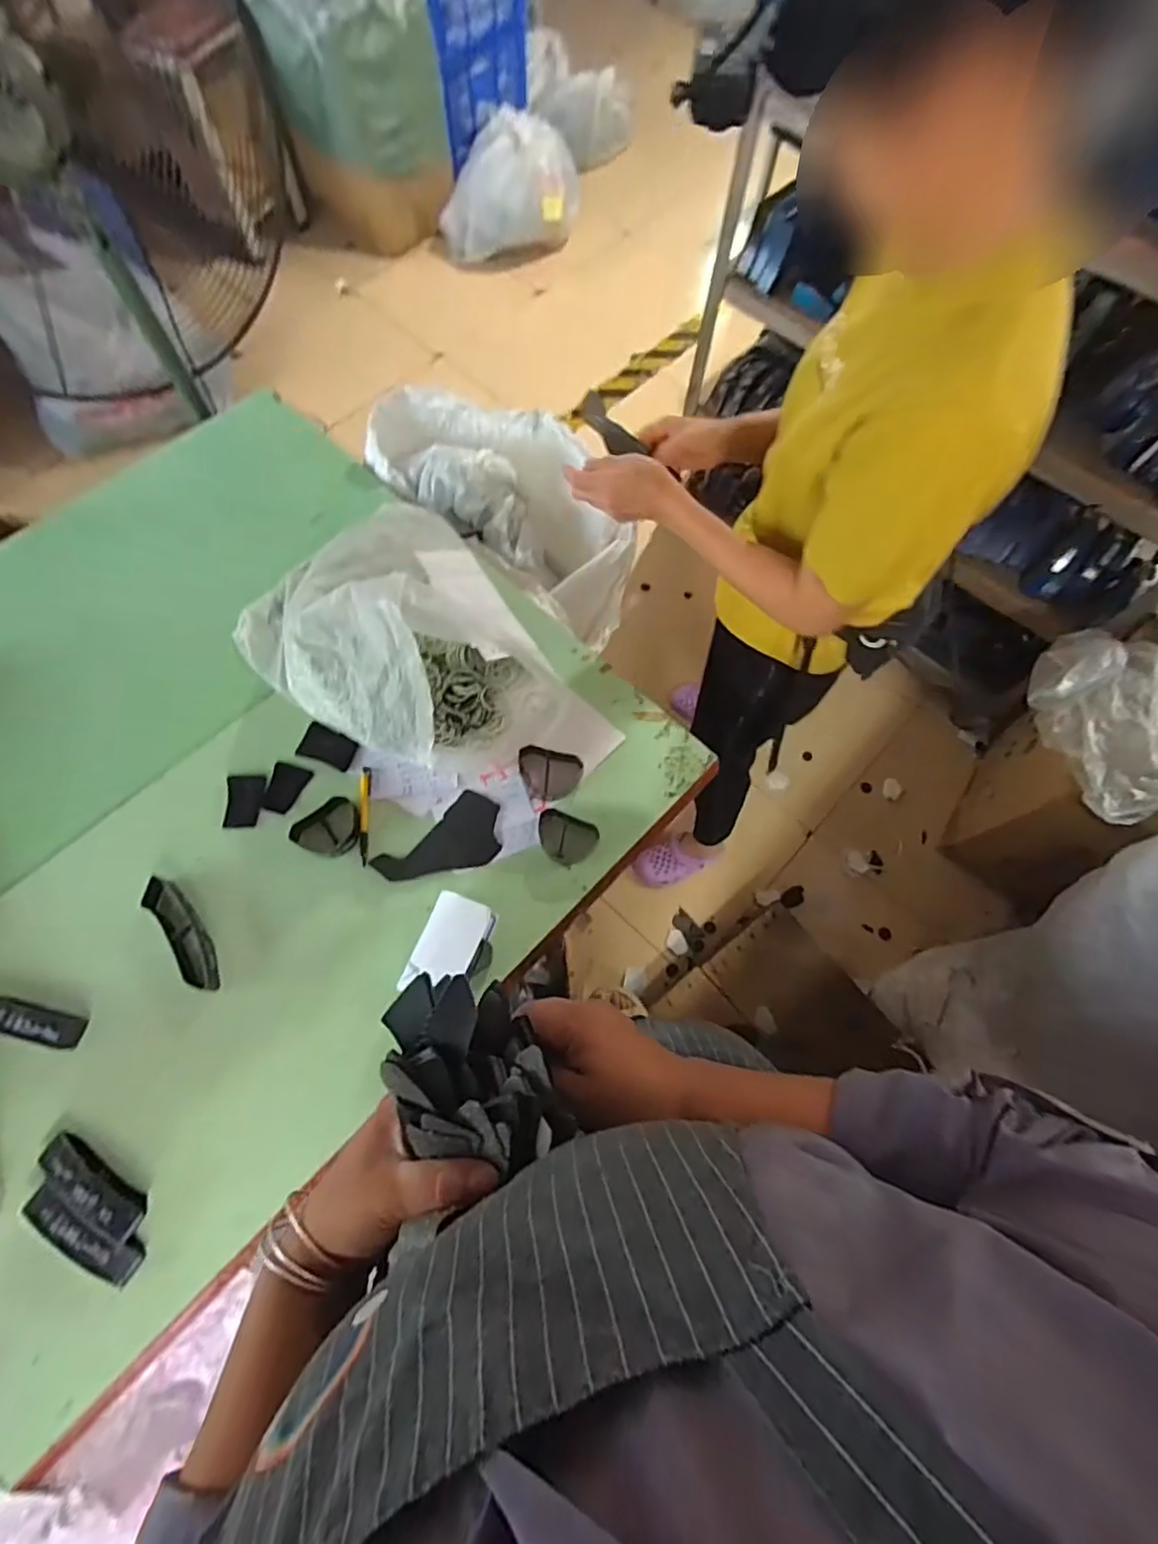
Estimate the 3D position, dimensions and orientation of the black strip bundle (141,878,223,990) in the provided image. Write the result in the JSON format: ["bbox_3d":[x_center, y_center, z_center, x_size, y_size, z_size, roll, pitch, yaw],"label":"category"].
[{"bbox_3d":[-0.485,0.196,0.751,0.042,0.011,0.157,-35,74,-13],"label":"black strip bundle"}]

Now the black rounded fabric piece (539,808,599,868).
[{"bbox_3d":[-0.018,0.089,0.809,0.078,0.026,0.060,19,70,6],"label":"black rounded fabric piece"}]

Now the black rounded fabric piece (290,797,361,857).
[{"bbox_3d":[-0.325,0.076,0.804,0.083,0.015,0.067,-43,76,-15],"label":"black rounded fabric piece"}]

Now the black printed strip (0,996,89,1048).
[{"bbox_3d":[-0.631,0.287,0.706,0.106,0.026,0.035,16,70,5],"label":"black printed strip"}]

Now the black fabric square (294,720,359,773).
[{"bbox_3d":[-0.350,-0.035,0.857,0.081,0.007,0.049,19,70,6],"label":"black fabric square"}]

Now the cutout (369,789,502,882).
[{"bbox_3d":[-0.175,0.102,0.813,0.167,0.010,0.094,-39,75,-14],"label":"cutout"}]

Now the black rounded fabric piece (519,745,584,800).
[{"bbox_3d":[-0.042,0.004,0.834,0.084,0.025,0.063,15,70,4],"label":"black rounded fabric piece"}]

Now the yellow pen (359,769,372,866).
[{"bbox_3d":[-0.285,0.057,0.819,0.014,0.006,0.135,-5,70,-3],"label":"yellow pen"}]

